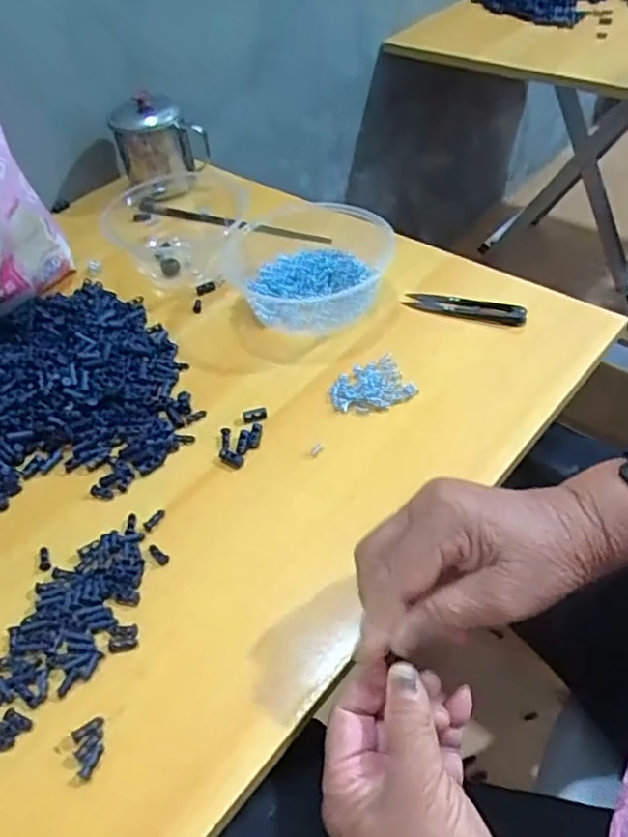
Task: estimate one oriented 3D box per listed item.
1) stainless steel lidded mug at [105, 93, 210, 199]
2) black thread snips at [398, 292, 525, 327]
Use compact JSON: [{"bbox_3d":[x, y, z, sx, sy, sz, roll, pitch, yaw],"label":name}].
[{"bbox_3d":[-0.167,-0.302,0.689,0.094,0.082,0.094,-14,47,-7],"label":"stainless steel lidded mug"},{"bbox_3d":[0.130,-0.097,0.540,0.101,0.009,0.024,16,51,20],"label":"black thread snips"}]

